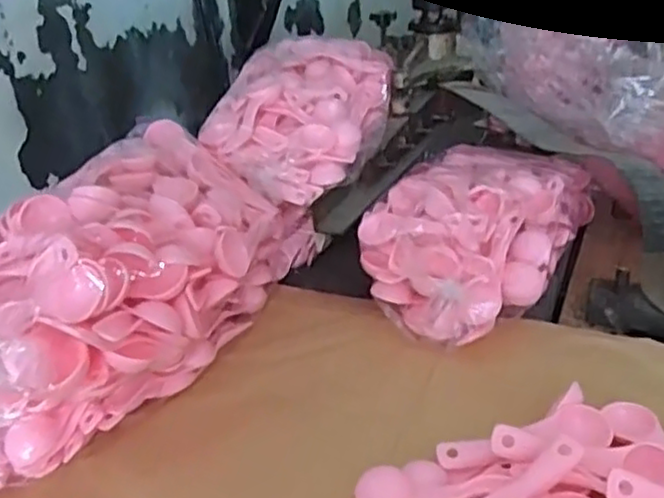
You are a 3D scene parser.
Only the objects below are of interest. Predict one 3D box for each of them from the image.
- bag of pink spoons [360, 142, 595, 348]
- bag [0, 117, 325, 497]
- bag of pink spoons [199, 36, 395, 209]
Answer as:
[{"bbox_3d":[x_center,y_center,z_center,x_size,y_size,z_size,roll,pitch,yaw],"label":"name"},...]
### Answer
[{"bbox_3d":[0.143,-0.025,0.666,0.160,0.099,0.280,11,31,31],"label":"bag of pink spoons"},{"bbox_3d":[-0.149,0.024,0.564,0.162,0.155,0.336,2,27,17],"label":"bag"},{"bbox_3d":[-0.031,-0.135,0.758,0.168,0.105,0.281,20,47,6],"label":"bag of pink spoons"}]

